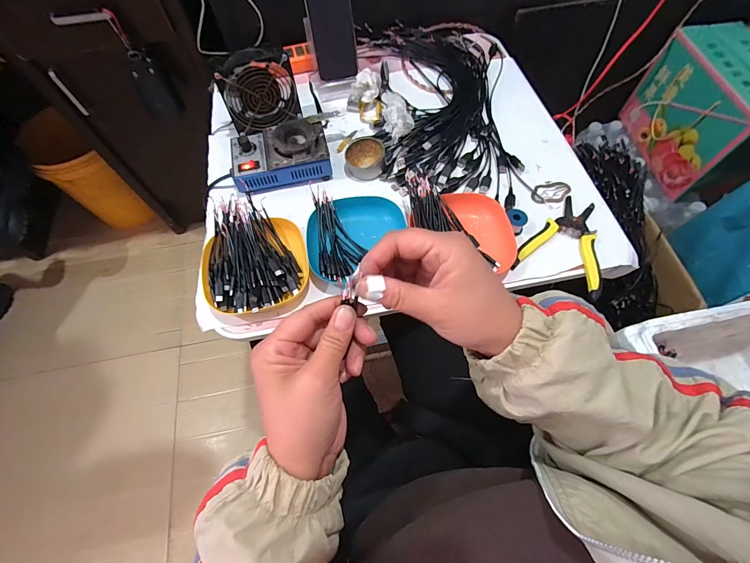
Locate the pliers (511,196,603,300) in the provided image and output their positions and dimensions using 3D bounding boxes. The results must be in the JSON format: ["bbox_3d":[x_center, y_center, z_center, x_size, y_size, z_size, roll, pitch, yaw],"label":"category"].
[{"bbox_3d":[0.274,-0.061,0.501,0.112,0.015,0.153,26,67,14],"label":"pliers"}]

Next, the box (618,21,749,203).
[{"bbox_3d":[0.783,-0.383,0.849,0.191,0.243,0.347,-6,64,-1],"label":"box"}]

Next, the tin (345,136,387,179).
[{"bbox_3d":[-0.014,-0.200,0.577,0.064,0.028,0.063,-1,64,2],"label":"tin"}]

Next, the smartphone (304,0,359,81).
[{"bbox_3d":[-0.075,-0.450,0.623,0.077,0.162,0.010,-13,36,-4],"label":"smartphone"}]

